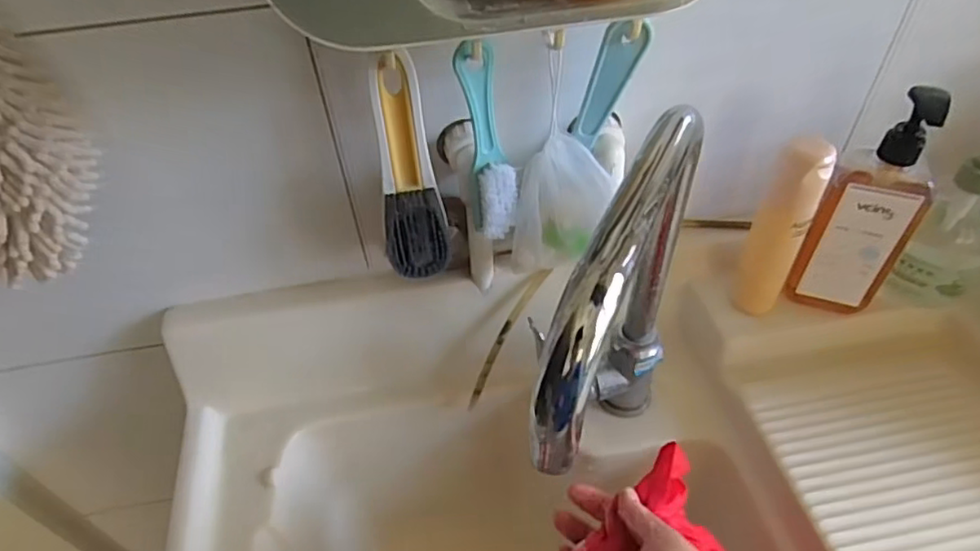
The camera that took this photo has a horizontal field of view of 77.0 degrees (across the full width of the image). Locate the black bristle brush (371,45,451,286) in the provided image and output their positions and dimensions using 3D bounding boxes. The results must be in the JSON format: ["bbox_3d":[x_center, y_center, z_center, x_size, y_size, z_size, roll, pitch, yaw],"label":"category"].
[{"bbox_3d":[-0.059,-0.069,0.440,0.045,0.174,0.026,-8,47,-4],"label":"black bristle brush"}]

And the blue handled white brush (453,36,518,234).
[{"bbox_3d":[0.000,-0.090,0.436,0.036,0.144,0.025,-1,47,2],"label":"blue handled white brush"}]

